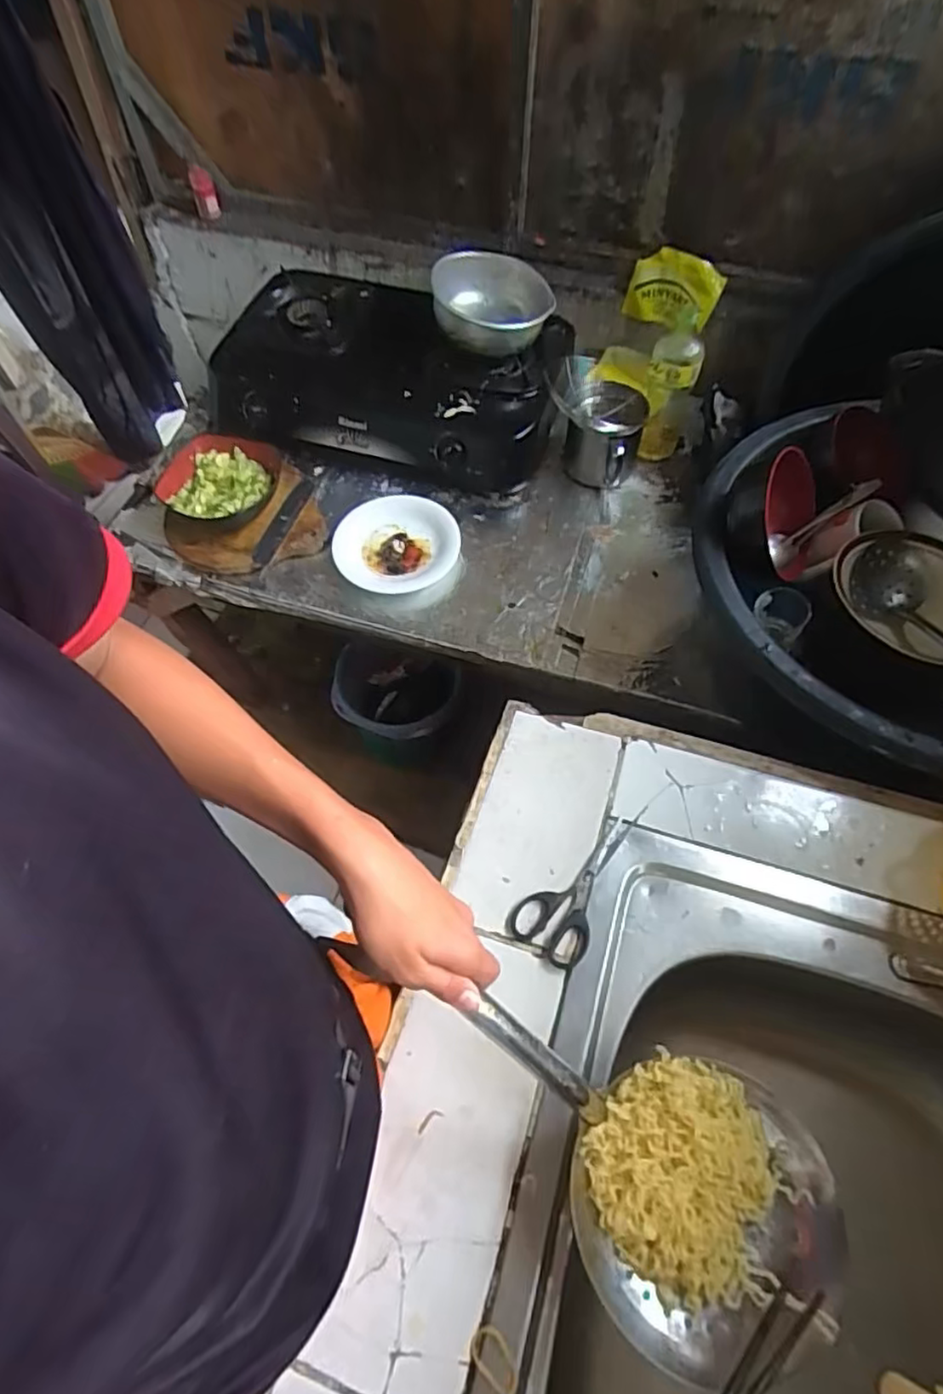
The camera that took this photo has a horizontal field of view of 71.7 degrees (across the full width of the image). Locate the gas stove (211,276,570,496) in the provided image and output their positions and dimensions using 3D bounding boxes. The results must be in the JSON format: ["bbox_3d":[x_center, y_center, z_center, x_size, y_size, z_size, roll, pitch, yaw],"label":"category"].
[{"bbox_3d":[-0.137,-0.569,1.169,0.603,0.178,0.361,19,62,13],"label":"gas stove"}]

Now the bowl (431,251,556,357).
[{"bbox_3d":[0.035,-0.649,1.093,0.192,0.091,0.202,-1,59,1],"label":"bowl"}]

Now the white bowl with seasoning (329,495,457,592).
[{"bbox_3d":[-0.119,-0.246,1.051,0.193,0.032,0.193,-1,59,1],"label":"white bowl with seasoning"}]

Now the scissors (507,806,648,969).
[{"bbox_3d":[0.100,0.164,0.600,0.068,0.009,0.158,29,64,18],"label":"scissors"}]

